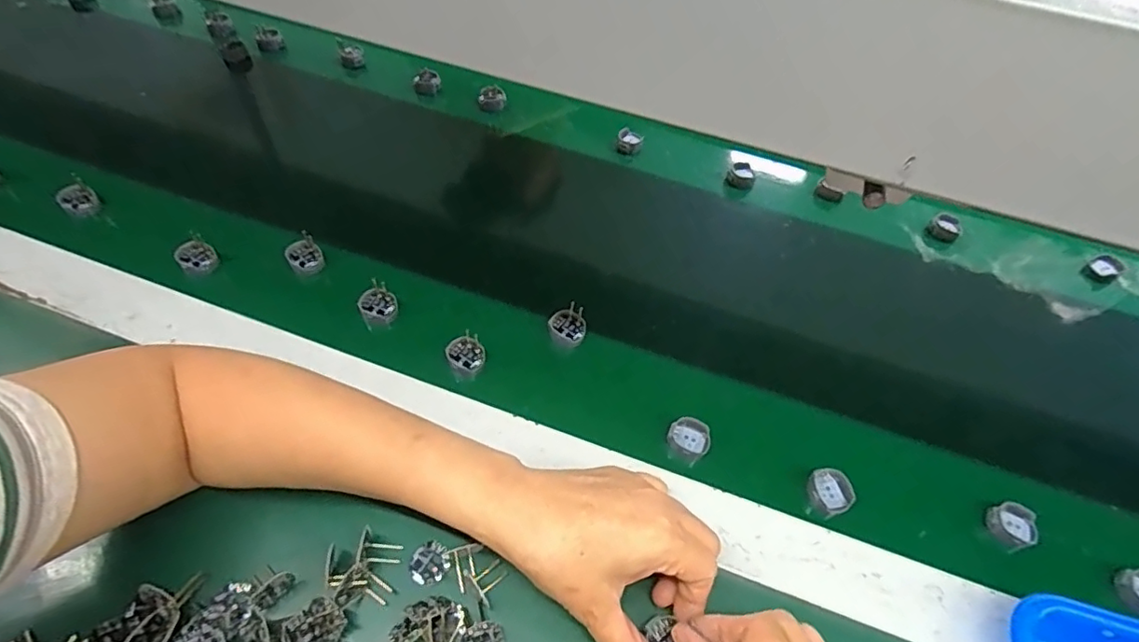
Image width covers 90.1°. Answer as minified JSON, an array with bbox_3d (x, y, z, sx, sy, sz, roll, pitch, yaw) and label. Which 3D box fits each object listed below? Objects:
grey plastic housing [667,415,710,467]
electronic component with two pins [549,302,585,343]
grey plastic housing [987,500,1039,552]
[{"bbox_3d":[0.085,0.087,0.411,0.029,0.026,0.025,28,56,14],"label":"grey plastic housing"},{"bbox_3d":[0.001,0.001,0.453,0.029,0.011,0.026,38,75,15],"label":"electronic component with two pins"},{"bbox_3d":[0.302,0.139,0.386,0.026,0.014,0.028,-10,56,-13],"label":"grey plastic housing"}]

